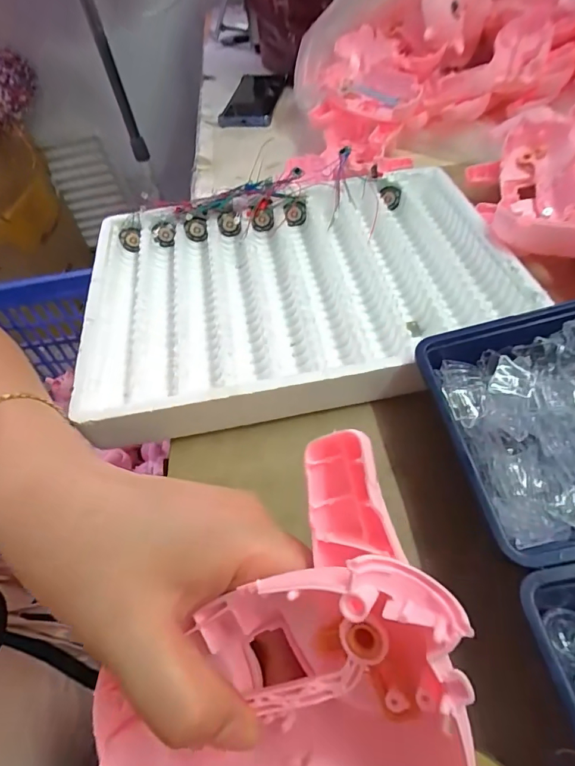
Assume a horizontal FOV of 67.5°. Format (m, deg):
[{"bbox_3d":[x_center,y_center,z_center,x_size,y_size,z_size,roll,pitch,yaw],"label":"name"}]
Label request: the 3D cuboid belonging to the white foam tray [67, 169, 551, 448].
[{"bbox_3d":[0.008,-0.089,0.372,0.347,0.039,0.260,-15,53,-4],"label":"white foam tray"}]

